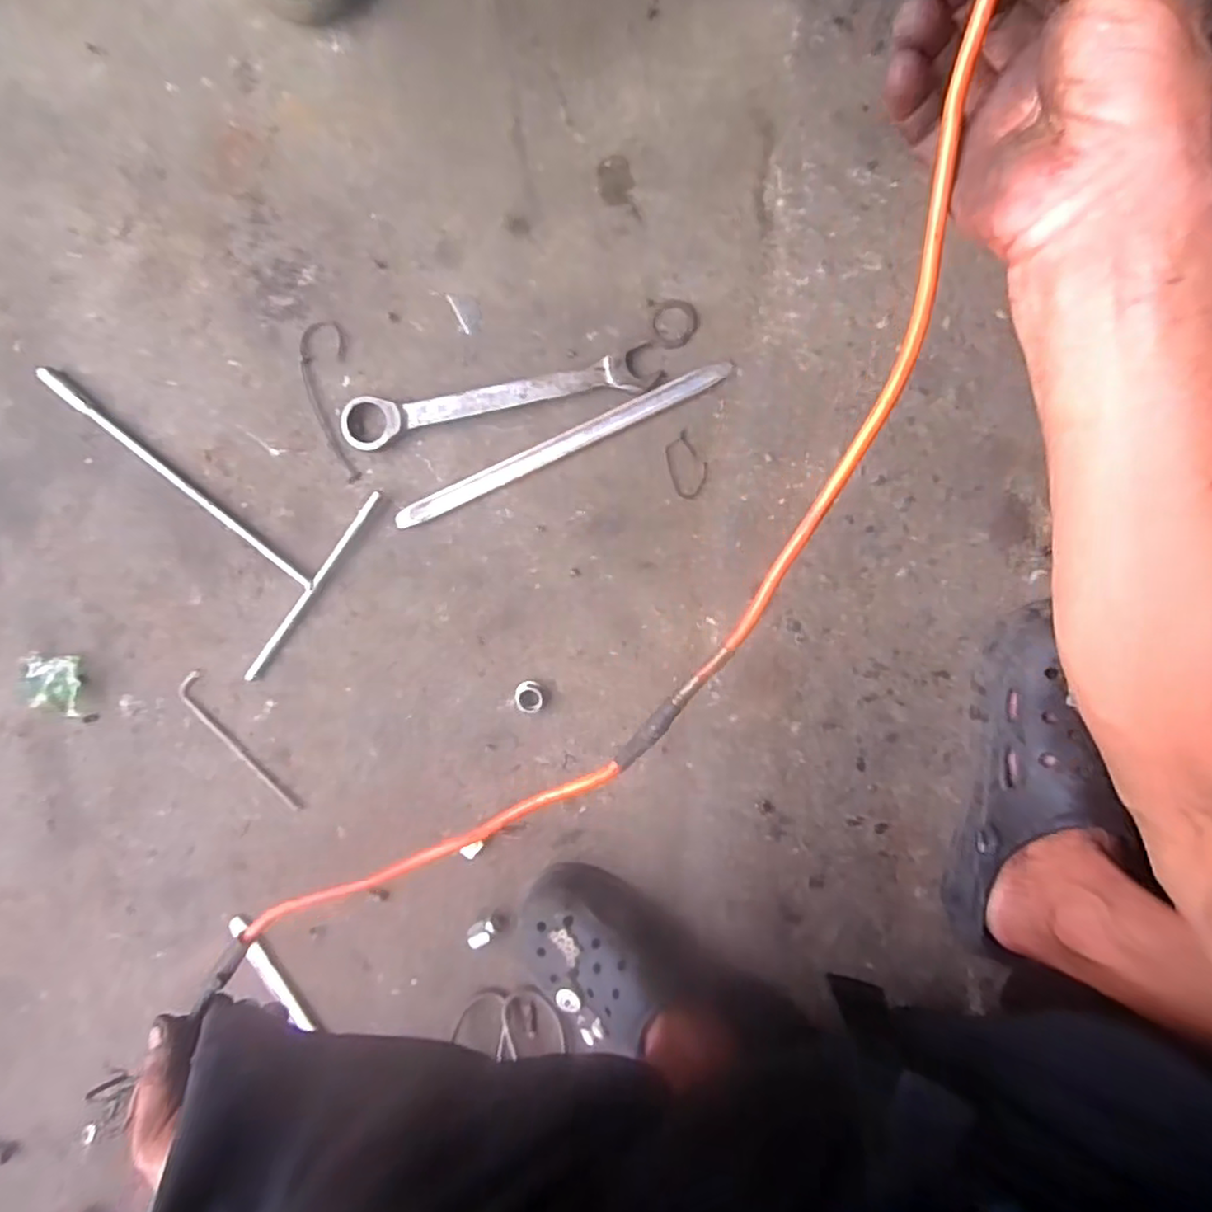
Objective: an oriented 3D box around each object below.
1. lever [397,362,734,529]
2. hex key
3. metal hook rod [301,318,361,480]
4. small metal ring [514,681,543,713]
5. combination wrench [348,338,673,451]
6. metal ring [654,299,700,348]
[{"bbox_3d":[-0.039,-0.130,0.528,0.287,0.014,0.019,-23,93,9],"label":"lever"},{"bbox_3d":[-0.329,0.126,0.587,0.030,0.006,0.153,-38,91,9],"label":"hex key"},{"bbox_3d":[-0.224,-0.167,0.540,0.036,0.009,0.130,-8,95,7],"label":"metal hook rod"},{"bbox_3d":[-0.064,0.076,0.549,0.024,0.012,0.023,1,96,7],"label":"small metal ring"},{"bbox_3d":[-0.086,-0.165,0.524,0.252,0.017,0.039,-9,95,8],"label":"combination wrench"},{"bbox_3d":[0.056,-0.224,0.523,0.036,0.004,0.038,0,96,7],"label":"metal ring"}]

